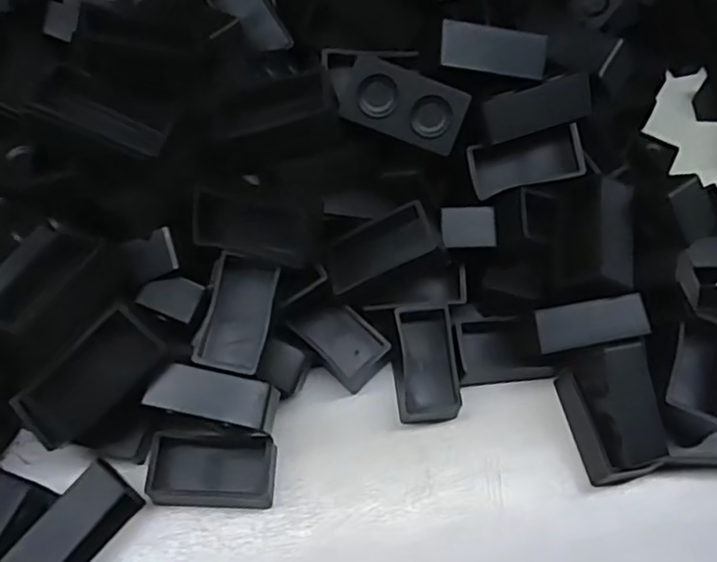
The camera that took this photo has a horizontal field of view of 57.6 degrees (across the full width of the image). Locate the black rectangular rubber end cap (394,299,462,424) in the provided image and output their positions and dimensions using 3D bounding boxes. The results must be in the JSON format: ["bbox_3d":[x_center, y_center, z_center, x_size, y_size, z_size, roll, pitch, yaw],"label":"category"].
[{"bbox_3d":[0.025,0.032,0.252,0.023,0.016,0.043,-6,62,-7],"label":"black rectangular rubber end cap"}]

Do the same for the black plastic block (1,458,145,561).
[{"bbox_3d":[-0.092,0.082,0.217,0.018,0.025,0.041,35,65,15],"label":"black plastic block"}]

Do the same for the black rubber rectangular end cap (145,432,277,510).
[{"bbox_3d":[-0.051,0.067,0.231,0.042,0.015,0.023,2,61,-2],"label":"black rubber rectangular end cap"}]

